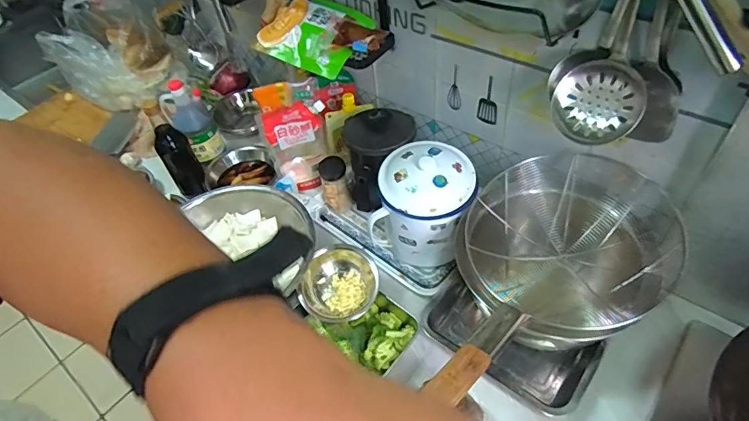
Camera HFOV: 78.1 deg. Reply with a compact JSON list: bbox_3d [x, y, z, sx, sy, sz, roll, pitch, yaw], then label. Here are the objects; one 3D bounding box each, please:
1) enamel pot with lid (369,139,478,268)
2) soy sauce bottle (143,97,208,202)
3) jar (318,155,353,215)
[{"bbox_3d":[0.093,-0.015,0.826,0.158,0.177,0.159,-3,49,4],"label":"enamel pot with lid"},{"bbox_3d":[-0.427,-0.118,1.004,0.067,0.274,0.077,-28,52,-17],"label":"soy sauce bottle"},{"bbox_3d":[-0.079,-0.051,0.937,0.051,0.121,0.051,-3,49,4],"label":"jar"}]

